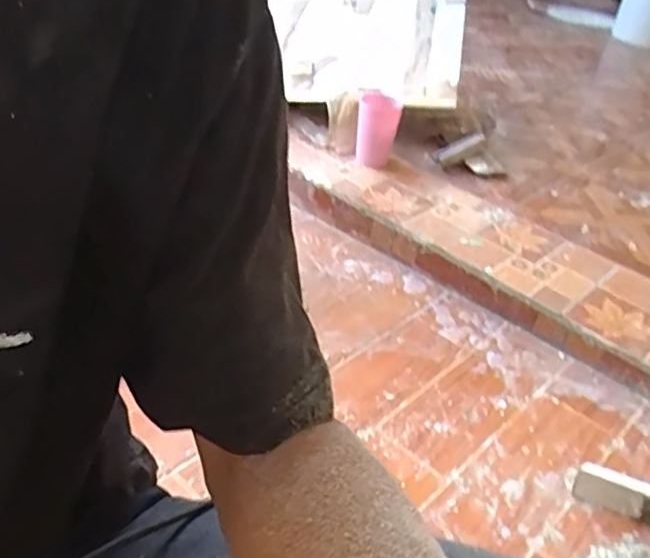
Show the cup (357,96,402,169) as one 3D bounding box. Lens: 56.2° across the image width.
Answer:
[{"bbox_3d":[0.096,-0.271,1.120,0.074,0.115,0.064,9,36,4],"label":"cup"}]

